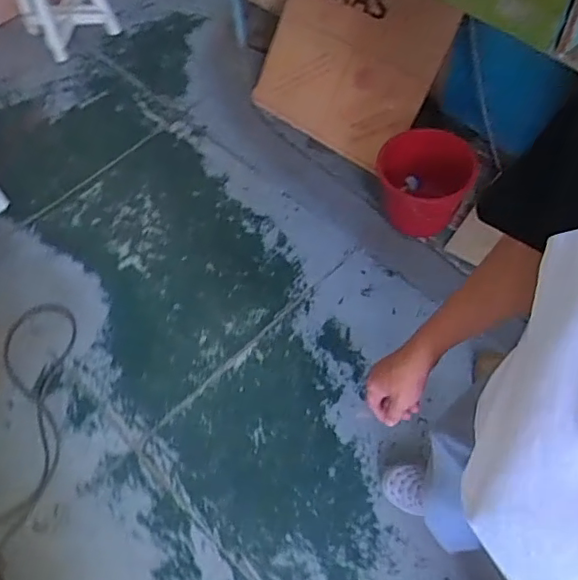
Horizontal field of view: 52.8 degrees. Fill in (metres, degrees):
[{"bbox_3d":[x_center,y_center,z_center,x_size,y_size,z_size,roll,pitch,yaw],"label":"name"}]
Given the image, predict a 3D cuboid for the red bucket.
[{"bbox_3d":[0.412,-0.335,1.785,0.273,0.245,0.288,-2,58,3],"label":"red bucket"}]

